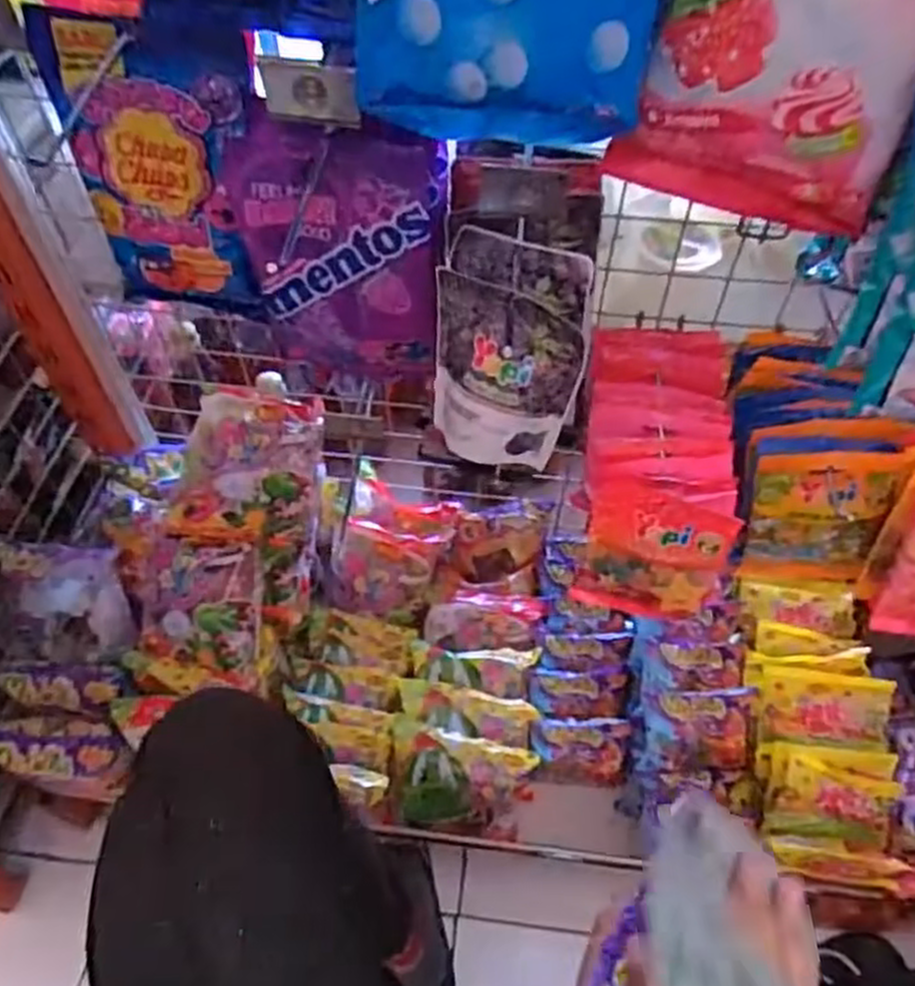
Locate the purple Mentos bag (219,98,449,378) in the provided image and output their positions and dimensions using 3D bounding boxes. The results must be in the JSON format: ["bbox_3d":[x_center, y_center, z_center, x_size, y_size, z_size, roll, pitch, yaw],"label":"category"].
[{"bbox_3d":[-0.076,-0.167,0.545,0.135,0.191,0.045,1,42,10],"label":"purple Mentos bag"}]

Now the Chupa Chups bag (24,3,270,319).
[{"bbox_3d":[-0.203,-0.215,0.538,0.129,0.193,0.035,13,55,8],"label":"Chupa Chups bag"}]

